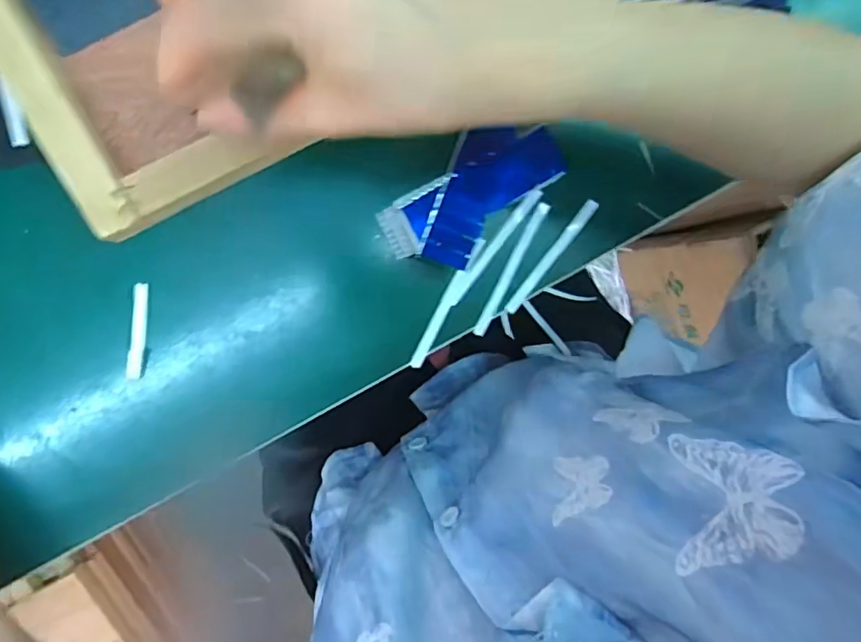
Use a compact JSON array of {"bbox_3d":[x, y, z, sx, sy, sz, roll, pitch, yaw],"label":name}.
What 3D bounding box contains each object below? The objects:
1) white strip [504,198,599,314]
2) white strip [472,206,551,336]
[{"bbox_3d":[0.067,-0.035,0.307,0.007,0.005,0.076,38,87,-10],"label":"white strip"},{"bbox_3d":[0.044,-0.028,0.304,0.008,0.006,0.079,28,89,-10],"label":"white strip"}]

